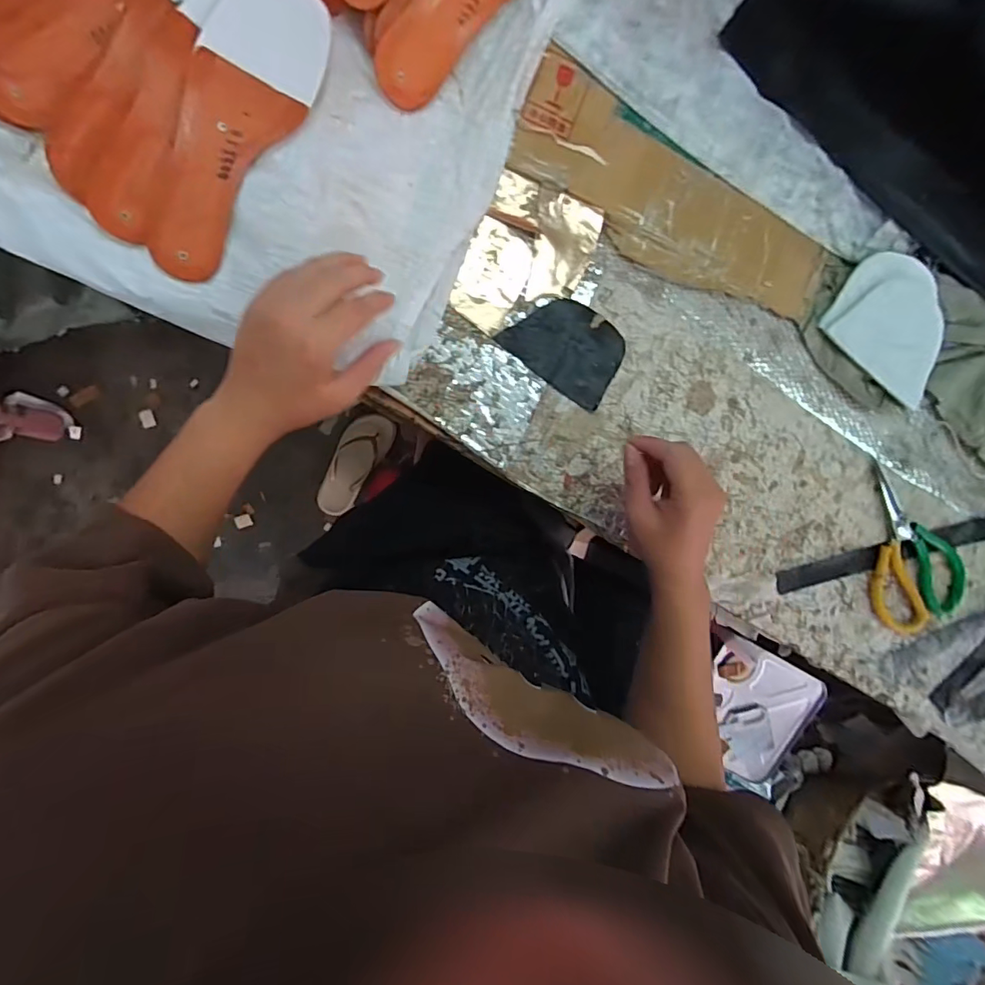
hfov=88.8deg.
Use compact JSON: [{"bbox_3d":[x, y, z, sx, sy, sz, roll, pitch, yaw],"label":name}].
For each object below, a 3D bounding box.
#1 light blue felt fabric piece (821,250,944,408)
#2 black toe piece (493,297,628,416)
[{"bbox_3d":[0.401,-0.164,0.498,0.132,0.013,0.093,38,110,-5],"label":"light blue felt fabric piece"},{"bbox_3d":[0.072,-0.140,0.476,0.109,0.005,0.077,34,89,-9],"label":"black toe piece"}]

